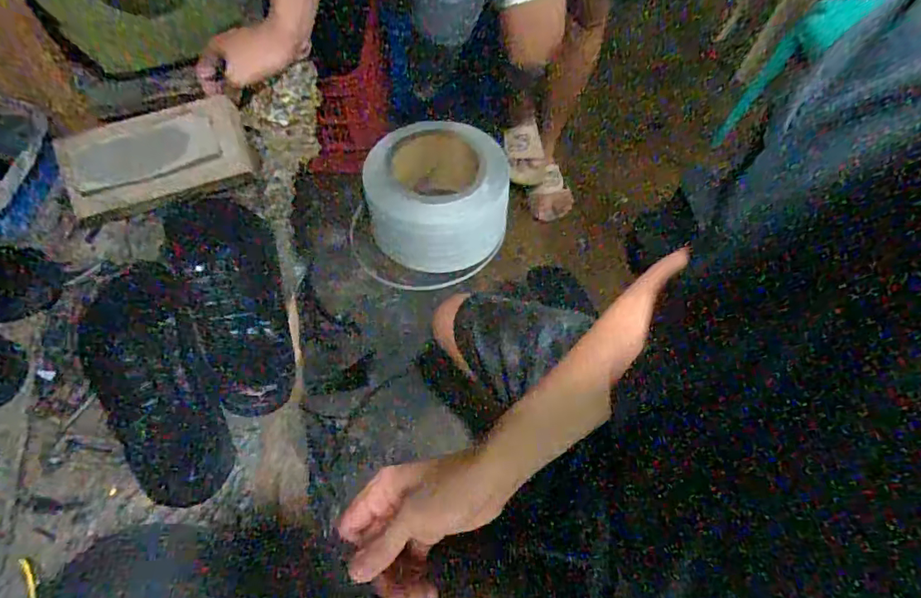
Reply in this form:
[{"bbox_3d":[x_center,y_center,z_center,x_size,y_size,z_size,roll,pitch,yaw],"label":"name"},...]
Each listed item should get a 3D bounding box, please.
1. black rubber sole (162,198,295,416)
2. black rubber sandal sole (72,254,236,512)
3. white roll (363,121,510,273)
[{"bbox_3d":[-0.232,-0.009,0.540,0.097,0.025,0.250,-20,60,-13],"label":"black rubber sole"},{"bbox_3d":[-0.291,0.066,0.496,0.102,0.030,0.254,-24,61,-16],"label":"black rubber sandal sole"},{"bbox_3d":[-0.050,-0.250,1.269,0.324,0.226,0.287,-4,57,-4],"label":"white roll"}]

